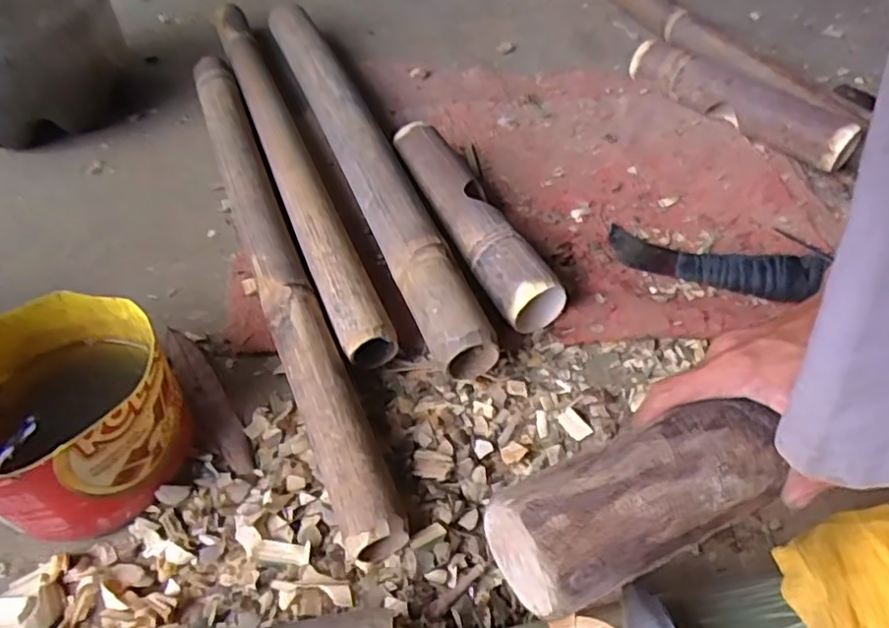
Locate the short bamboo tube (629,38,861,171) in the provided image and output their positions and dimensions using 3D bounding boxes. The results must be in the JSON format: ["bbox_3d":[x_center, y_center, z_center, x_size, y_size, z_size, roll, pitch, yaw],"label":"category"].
[{"bbox_3d":[0.345,-0.250,0.773,0.057,0.064,0.274,-35,59,-25],"label":"short bamboo tube"}]

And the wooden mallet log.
[{"bbox_3d":[0.101,0.097,0.336,0.151,0.052,0.058,-21,54,-10],"label":"wooden mallet log"}]

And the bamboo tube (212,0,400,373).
[{"bbox_3d":[-0.181,-0.201,0.725,0.052,0.058,0.661,-17,53,-14],"label":"bamboo tube"}]

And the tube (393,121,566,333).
[{"bbox_3d":[0.023,-0.093,0.632,0.057,0.063,0.271,-20,54,-16],"label":"tube"}]

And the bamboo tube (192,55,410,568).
[{"bbox_3d":[-0.169,-0.075,0.624,0.053,0.053,0.656,-18,53,-15],"label":"bamboo tube"}]

